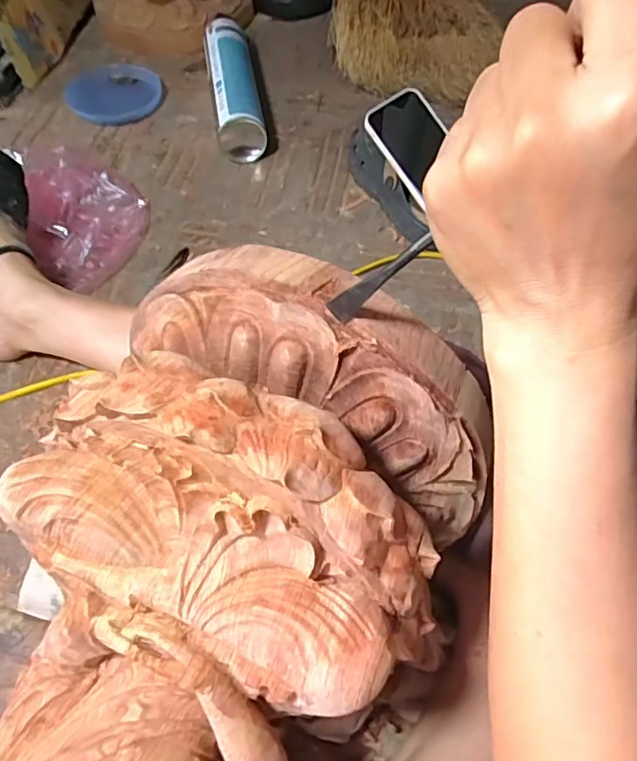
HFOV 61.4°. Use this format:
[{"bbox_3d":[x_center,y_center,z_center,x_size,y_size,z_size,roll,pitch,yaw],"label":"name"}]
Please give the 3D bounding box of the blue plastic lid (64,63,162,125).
[{"bbox_3d":[-0.313,-0.442,0.822,0.138,0.011,0.146,-9,60,-8],"label":"blue plastic lid"}]

